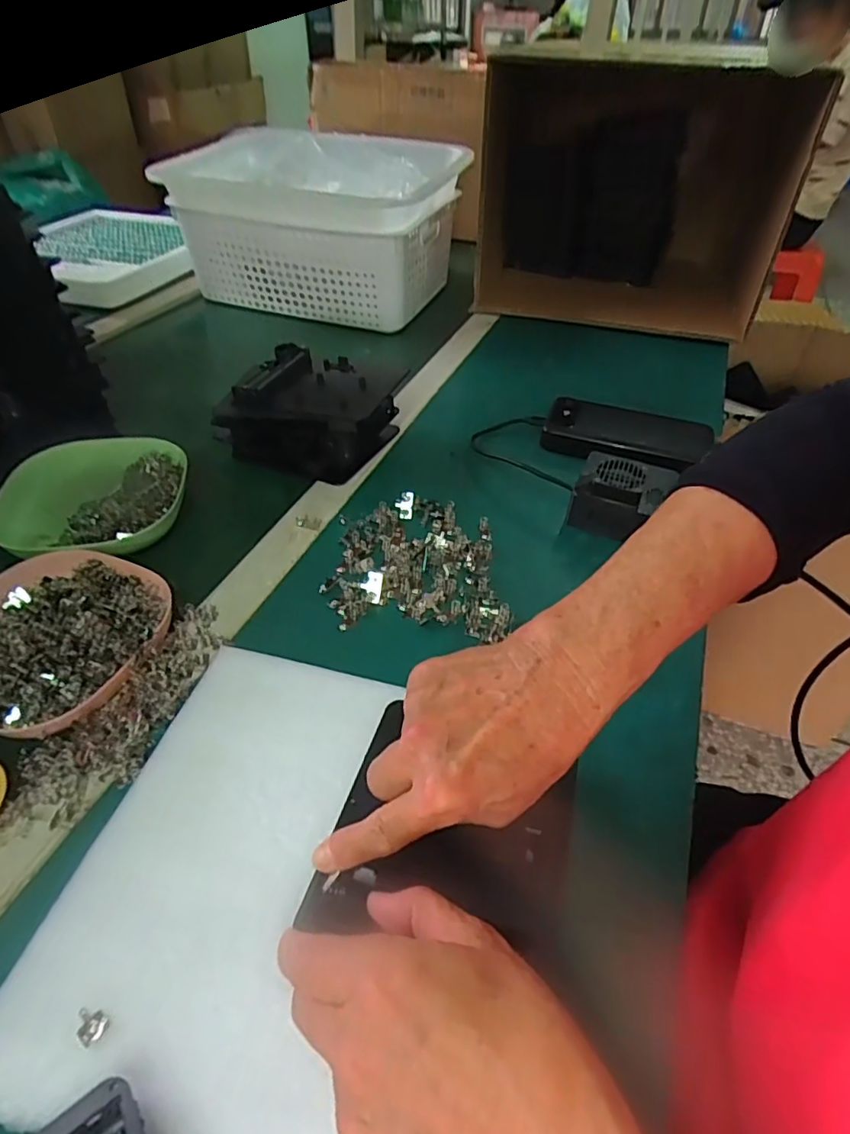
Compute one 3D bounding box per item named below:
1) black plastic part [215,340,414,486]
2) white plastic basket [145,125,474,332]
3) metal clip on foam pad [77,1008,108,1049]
[{"bbox_3d":[-0.107,-0.149,0.553,0.140,0.070,0.114,18,46,17],"label":"black plastic part"},{"bbox_3d":[-0.146,-0.493,0.842,0.359,0.187,0.274,12,44,11],"label":"white plastic basket"},{"bbox_3d":[-0.137,0.185,0.235,0.015,0.004,0.010,21,45,19],"label":"metal clip on foam pad"}]

